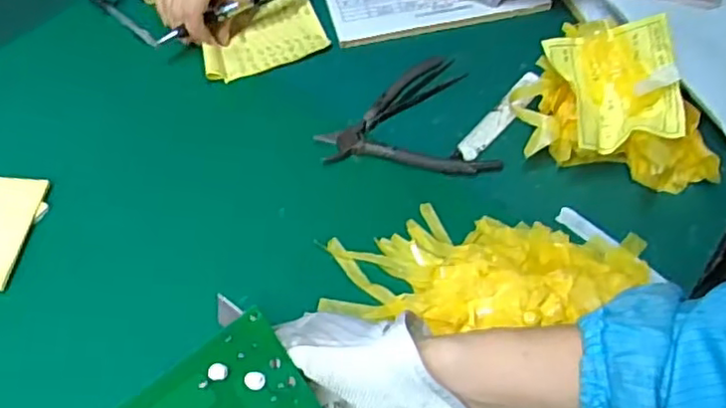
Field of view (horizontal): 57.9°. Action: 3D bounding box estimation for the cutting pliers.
[{"bbox_3d":[0.031,-0.074,0.557,0.137,0.011,0.129,-10,57,-6],"label":"cutting pliers"}]

